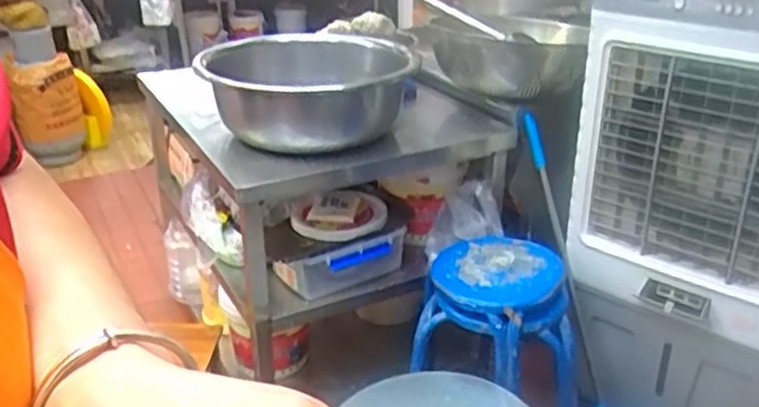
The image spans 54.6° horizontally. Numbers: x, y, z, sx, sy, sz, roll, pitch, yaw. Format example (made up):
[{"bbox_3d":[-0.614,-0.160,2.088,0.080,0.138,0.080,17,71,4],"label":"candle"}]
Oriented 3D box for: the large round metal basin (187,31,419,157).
[{"bbox_3d":[-0.153,-0.276,1.732,0.462,0.201,0.403,1,26,7],"label":"large round metal basin"}]

